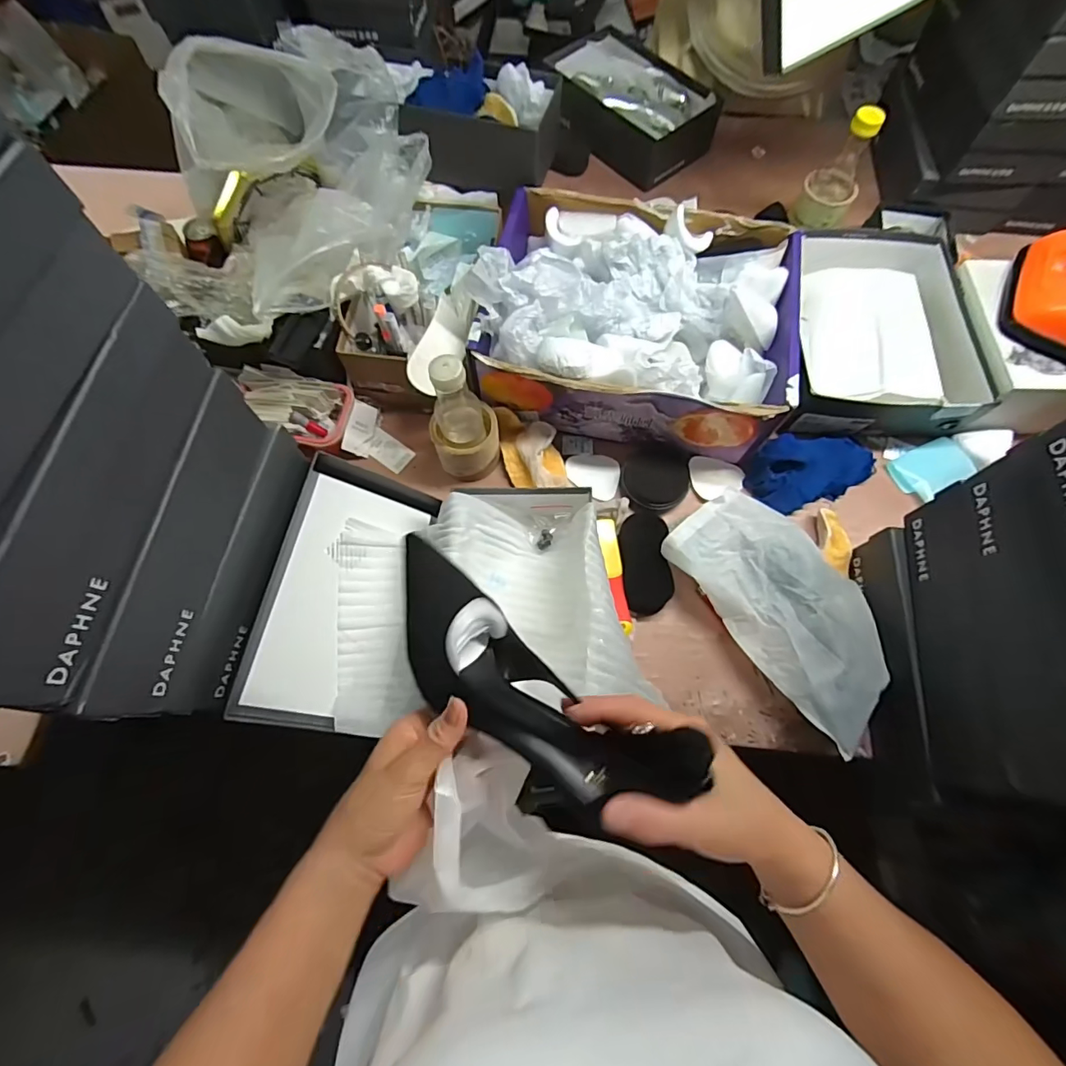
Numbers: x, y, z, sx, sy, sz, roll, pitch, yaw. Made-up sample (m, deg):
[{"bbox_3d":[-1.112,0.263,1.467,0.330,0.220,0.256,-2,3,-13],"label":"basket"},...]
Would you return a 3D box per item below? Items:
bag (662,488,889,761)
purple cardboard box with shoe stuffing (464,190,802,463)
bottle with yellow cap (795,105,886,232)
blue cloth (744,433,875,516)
[{"bbox_3d":[0.309,0.077,0.596,0.160,0.048,0.286,-33,73,-11],"label":"bag"},{"bbox_3d":[0.144,-0.305,0.696,0.401,0.153,0.323,12,71,4],"label":"purple cardboard box with shoe stuffing"},{"bbox_3d":[0.482,-0.566,0.778,0.075,0.152,0.066,26,72,9],"label":"bottle with yellow cap"},{"bbox_3d":[0.397,-0.096,0.711,0.180,0.038,0.102,-17,71,-6],"label":"blue cloth"}]

